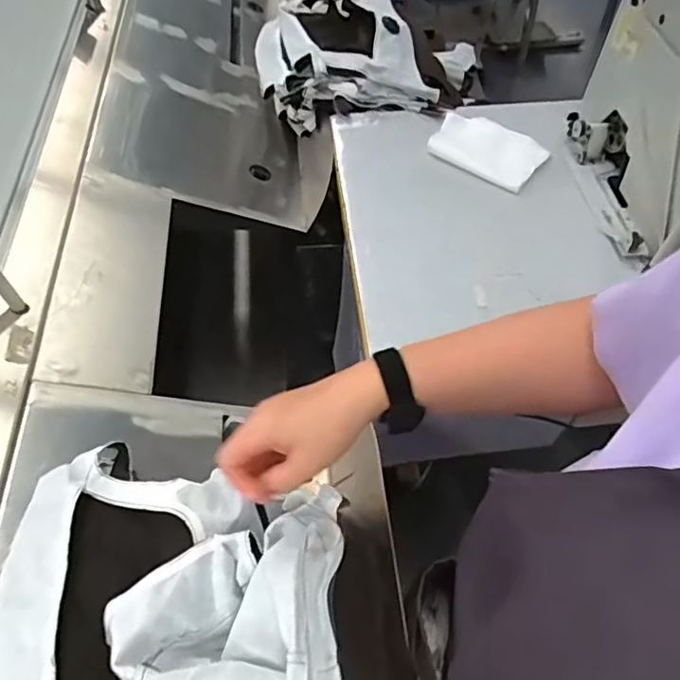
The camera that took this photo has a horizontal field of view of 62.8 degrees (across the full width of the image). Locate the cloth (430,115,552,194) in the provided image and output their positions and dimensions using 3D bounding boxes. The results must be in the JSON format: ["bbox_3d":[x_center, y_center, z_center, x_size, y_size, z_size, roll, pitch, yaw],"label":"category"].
[{"bbox_3d":[0.238,-0.314,0.895,0.176,0.020,0.130,31,61,20],"label":"cloth"}]

